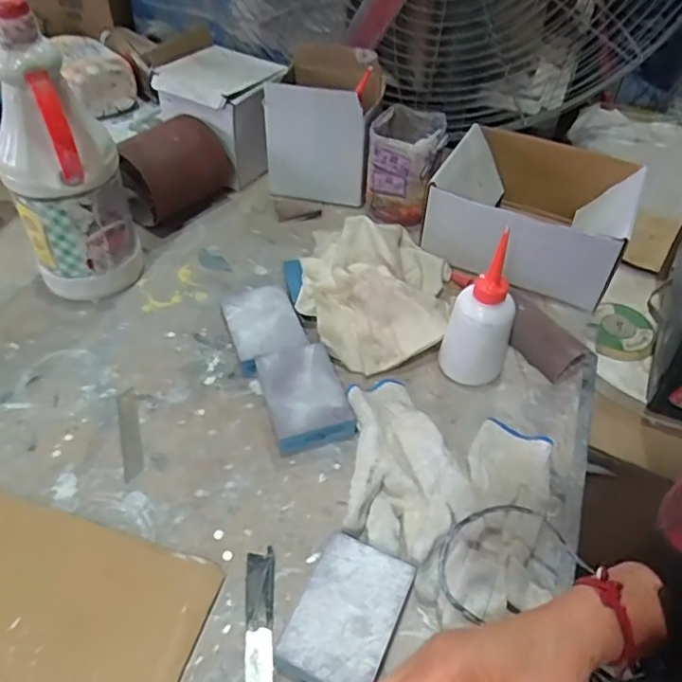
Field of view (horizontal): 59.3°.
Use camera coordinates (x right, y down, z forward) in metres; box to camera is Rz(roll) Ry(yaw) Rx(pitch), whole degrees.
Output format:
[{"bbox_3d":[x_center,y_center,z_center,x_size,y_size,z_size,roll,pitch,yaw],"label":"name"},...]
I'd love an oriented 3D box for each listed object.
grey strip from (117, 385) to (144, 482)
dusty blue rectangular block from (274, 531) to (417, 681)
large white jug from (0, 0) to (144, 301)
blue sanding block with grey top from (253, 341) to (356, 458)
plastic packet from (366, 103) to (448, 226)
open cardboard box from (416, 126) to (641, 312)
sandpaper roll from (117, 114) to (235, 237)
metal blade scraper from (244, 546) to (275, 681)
[{"bbox_3d":[-0.192,0.082,0.544,0.018,0.004,0.099,-12,49,-14],"label":"grey strip"},{"bbox_3d":[0.004,0.199,0.431,0.068,0.027,0.102,20,49,15],"label":"dusty blue rectangular block"},{"bbox_3d":[-0.266,-0.161,0.576,0.085,0.276,0.086,18,49,14],"label":"large white jug"},{"bbox_3d":[-0.034,0.051,0.563,0.071,0.031,0.102,-12,49,-13],"label":"blue sanding block with grey top"},{"bbox_3d":[0.081,-0.222,0.770,0.091,0.113,0.101,7,47,4],"label":"plastic packet"},{"bbox_3d":[0.229,-0.155,0.716,0.210,0.103,0.199,23,50,17],"label":"open cardboard box"},{"bbox_3d":[-0.214,-0.213,0.749,0.103,0.100,0.139,25,51,19],"label":"sandpaper roll"},{"bbox_3d":[-0.059,0.207,0.433,0.021,0.006,0.110,-1,47,-4],"label":"metal blade scraper"}]

